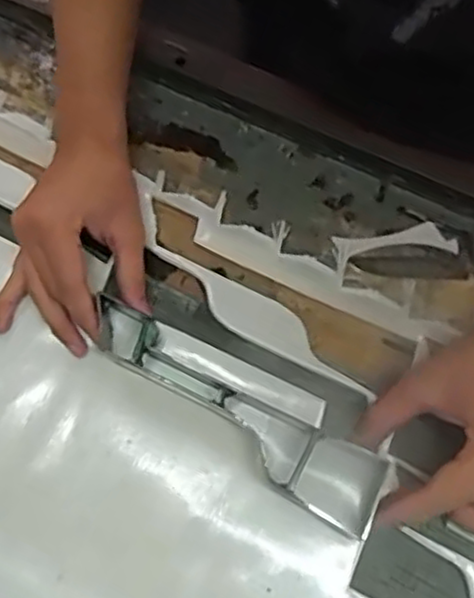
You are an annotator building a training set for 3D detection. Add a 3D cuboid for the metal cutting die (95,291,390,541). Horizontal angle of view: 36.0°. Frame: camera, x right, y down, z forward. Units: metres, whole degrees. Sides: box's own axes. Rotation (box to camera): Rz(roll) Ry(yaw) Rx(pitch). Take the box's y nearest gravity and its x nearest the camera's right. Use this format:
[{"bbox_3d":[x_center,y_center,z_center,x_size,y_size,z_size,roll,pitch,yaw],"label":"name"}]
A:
[{"bbox_3d":[0.000,0.067,0.473,0.222,0.037,0.055,37,76,7],"label":"metal cutting die"}]

